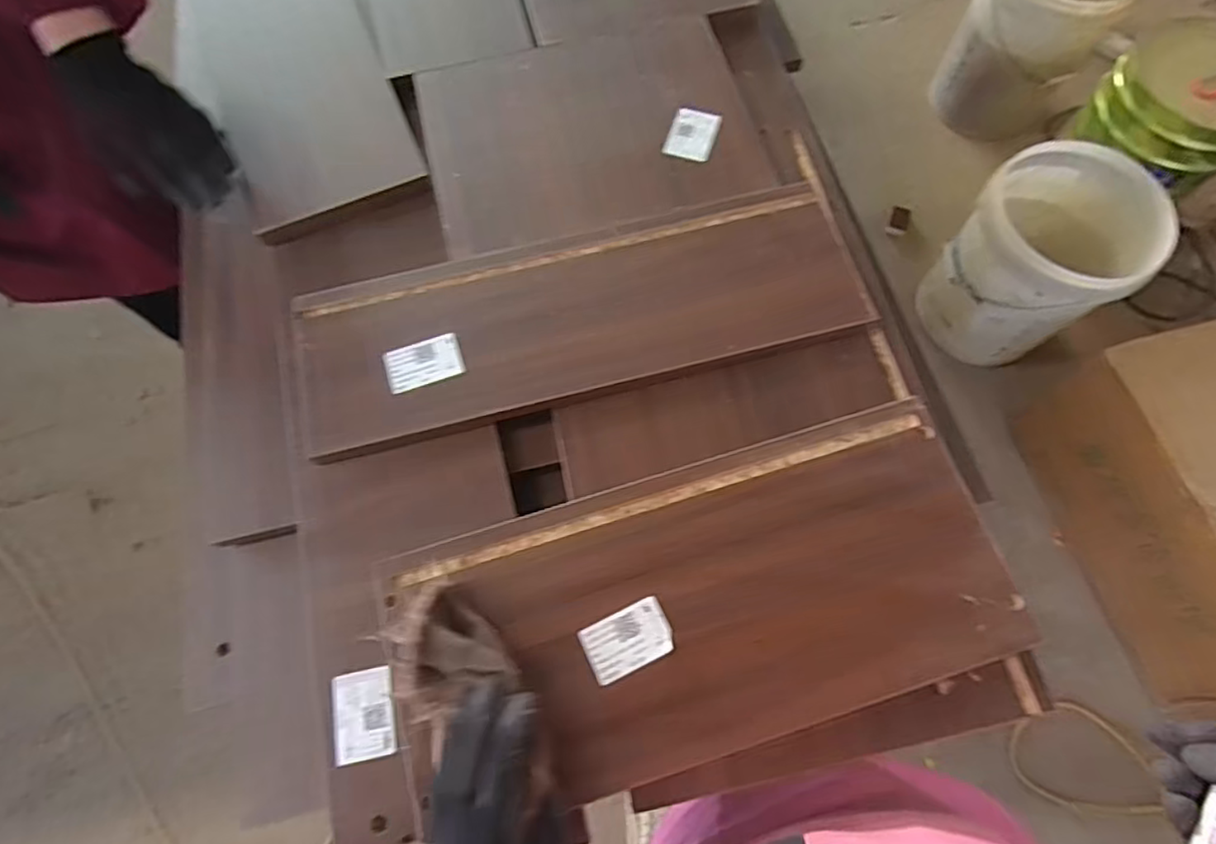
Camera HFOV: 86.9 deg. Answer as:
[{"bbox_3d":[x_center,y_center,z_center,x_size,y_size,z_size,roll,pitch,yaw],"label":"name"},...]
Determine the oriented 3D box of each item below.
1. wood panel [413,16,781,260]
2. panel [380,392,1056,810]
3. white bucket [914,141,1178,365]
[{"bbox_3d":[-0.020,-0.296,0.641,0.316,0.012,0.244,-14,68,-4],"label":"wood panel"},{"bbox_3d":[0.071,0.128,0.466,0.420,0.024,0.196,-16,68,-5],"label":"panel"},{"bbox_3d":[0.833,-0.310,1.251,0.283,0.293,0.286,0,69,1],"label":"white bucket"}]

